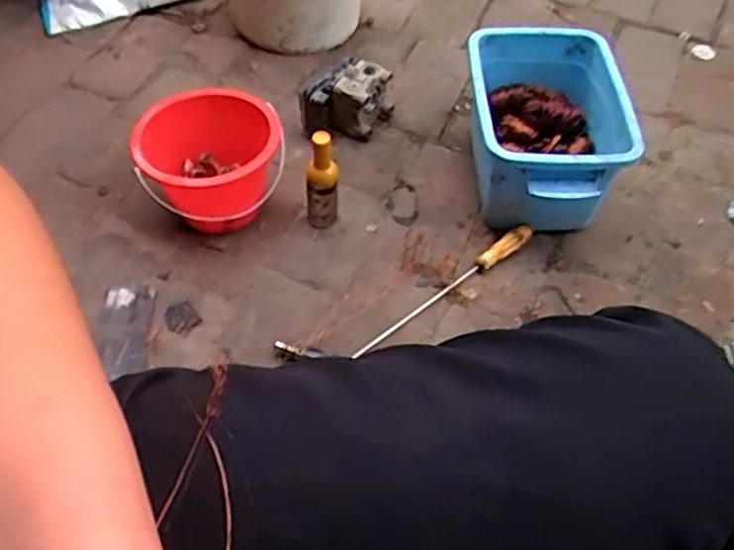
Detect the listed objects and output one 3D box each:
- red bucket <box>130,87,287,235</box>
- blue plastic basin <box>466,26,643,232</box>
[{"bbox_3d":[-0.217,-0.157,0.975,0.199,0.127,0.187,1,54,-1],"label":"red bucket"},{"bbox_3d":[0.241,-0.193,0.974,0.191,0.177,0.292,-1,54,-2],"label":"blue plastic basin"}]

